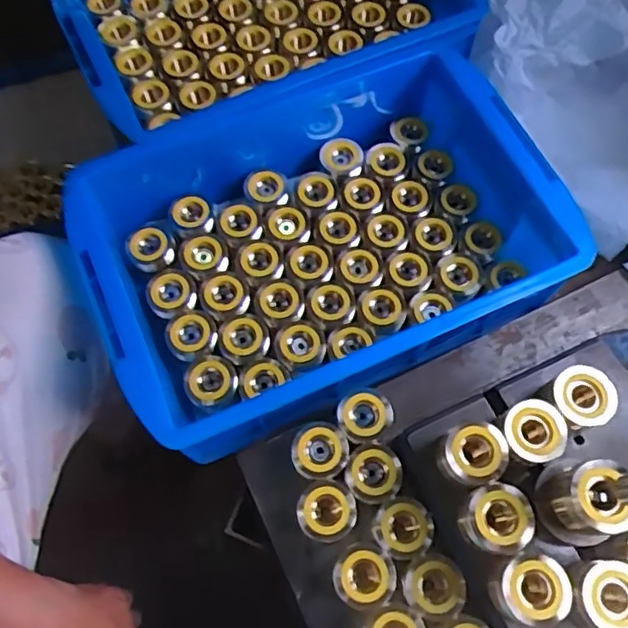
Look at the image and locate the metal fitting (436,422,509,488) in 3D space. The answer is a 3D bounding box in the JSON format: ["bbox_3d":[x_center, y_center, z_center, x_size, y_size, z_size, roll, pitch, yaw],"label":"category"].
[{"bbox_3d":[0.105,0.094,0.391,0.042,0.042,0.041,0,67,0],"label":"metal fitting"}]

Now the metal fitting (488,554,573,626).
[{"bbox_3d":[0.134,0.170,0.364,0.040,0.041,0.038,0,67,0],"label":"metal fitting"}]

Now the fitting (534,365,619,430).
[{"bbox_3d":[0.181,0.061,0.410,0.042,0.043,0.041,0,67,0],"label":"fitting"}]

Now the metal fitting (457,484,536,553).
[{"bbox_3d":[0.114,0.132,0.378,0.038,0.049,0.040,0,67,0],"label":"metal fitting"}]

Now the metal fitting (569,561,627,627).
[{"bbox_3d":[0.177,0.173,0.361,0.038,0.040,0.039,0,67,0],"label":"metal fitting"}]

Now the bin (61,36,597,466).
[{"bbox_3d":[0.008,-0.058,0.485,0.356,0.099,0.244,-25,69,-10],"label":"bin"}]

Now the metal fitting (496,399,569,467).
[{"bbox_3d":[0.146,0.081,0.397,0.045,0.038,0.038,-22,68,-9],"label":"metal fitting"}]

